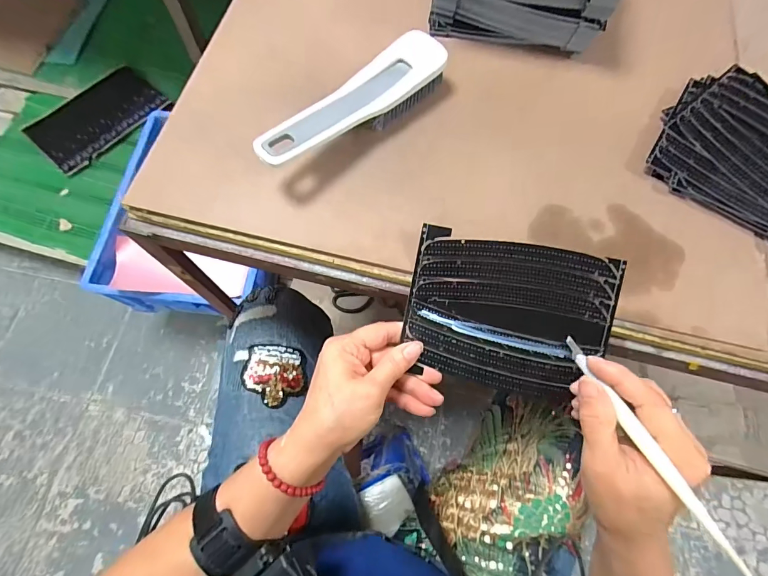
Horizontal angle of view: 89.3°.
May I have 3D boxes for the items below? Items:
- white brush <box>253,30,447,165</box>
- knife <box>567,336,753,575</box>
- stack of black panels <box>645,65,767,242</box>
[{"bbox_3d":[-0.019,-0.153,0.334,0.048,0.043,0.192,40,74,13],"label":"white brush"},{"bbox_3d":[0.157,0.088,0.239,0.009,0.011,0.146,-16,49,-8],"label":"knife"},{"bbox_3d":[0.358,-0.118,0.357,0.194,0.013,0.168,34,73,11],"label":"stack of black panels"}]

